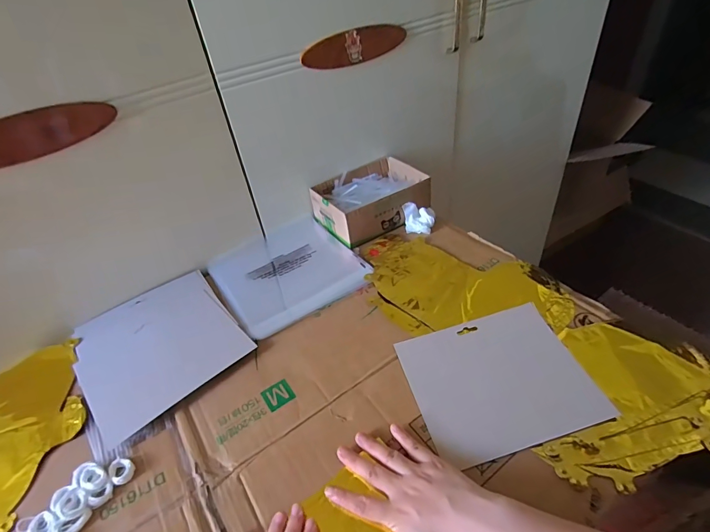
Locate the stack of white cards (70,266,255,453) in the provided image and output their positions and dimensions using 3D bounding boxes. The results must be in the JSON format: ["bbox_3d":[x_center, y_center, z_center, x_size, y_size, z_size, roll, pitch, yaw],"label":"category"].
[{"bbox_3d":[-0.271,0.102,0.543,0.194,0.009,0.223,-32,47,-26],"label":"stack of white cards"}]

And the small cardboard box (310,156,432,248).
[{"bbox_3d":[0.031,-0.121,0.712,0.185,0.061,0.133,-25,44,-20],"label":"small cardboard box"}]

